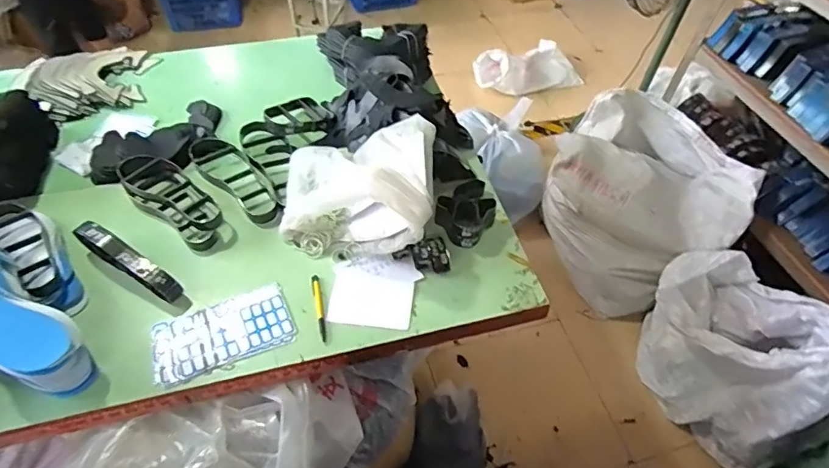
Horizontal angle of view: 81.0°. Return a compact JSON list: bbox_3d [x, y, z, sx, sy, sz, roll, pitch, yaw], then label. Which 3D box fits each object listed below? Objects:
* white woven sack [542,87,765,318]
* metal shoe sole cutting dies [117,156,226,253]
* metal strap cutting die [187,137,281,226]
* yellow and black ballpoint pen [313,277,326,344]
[{"bbox_3d":[0.740,-0.112,1.681,0.428,0.482,0.628,-18,62,-9],"label":"white woven sack"},{"bbox_3d":[-0.505,-0.071,1.014,0.271,0.059,0.110,39,68,20],"label":"metal shoe sole cutting dies"},{"bbox_3d":[-0.393,-0.127,1.083,0.296,0.032,0.098,38,68,19],"label":"metal strap cutting die"},{"bbox_3d":[-0.177,0.137,0.908,0.013,0.011,0.139,-12,62,-6],"label":"yellow and black ballpoint pen"}]

